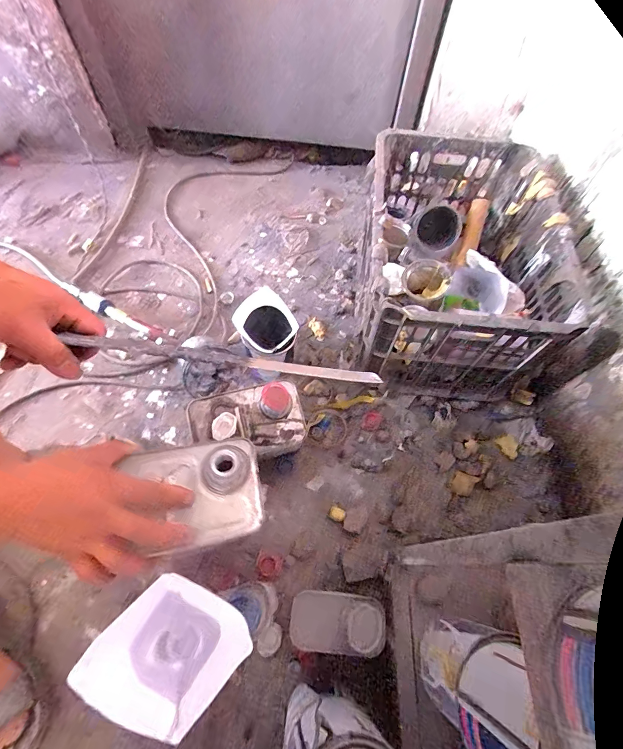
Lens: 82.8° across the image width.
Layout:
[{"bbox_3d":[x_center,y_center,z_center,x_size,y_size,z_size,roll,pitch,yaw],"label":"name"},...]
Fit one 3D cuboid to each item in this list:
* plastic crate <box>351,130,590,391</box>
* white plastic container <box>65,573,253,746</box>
[{"bbox_3d":[0.315,-0.245,0.735,0.387,0.235,0.520,7,62,1],"label":"plastic crate"},{"bbox_3d":[-0.125,0.255,0.333,0.111,0.084,0.103,29,65,13],"label":"white plastic container"}]

